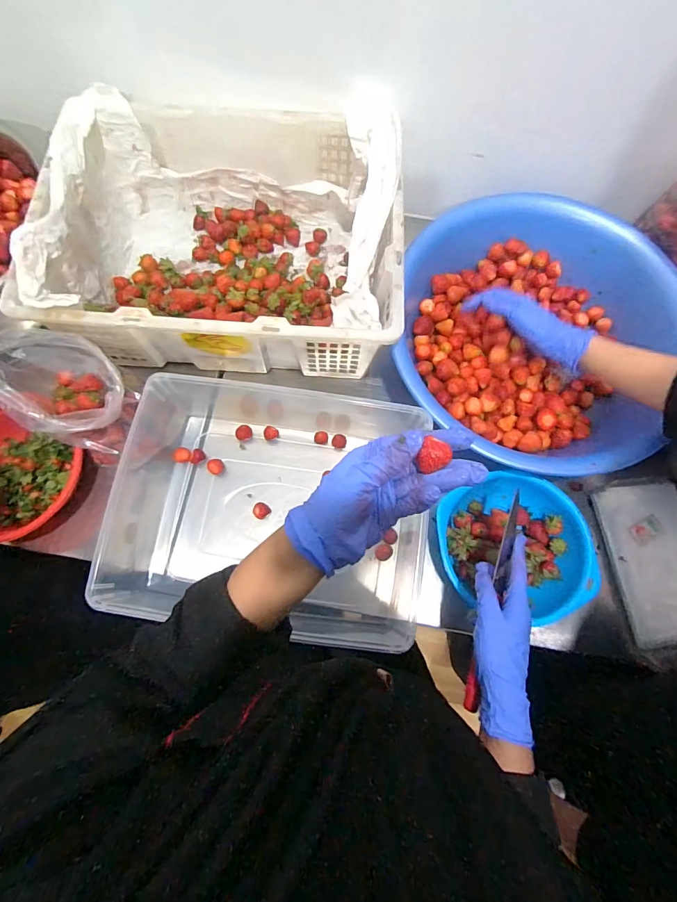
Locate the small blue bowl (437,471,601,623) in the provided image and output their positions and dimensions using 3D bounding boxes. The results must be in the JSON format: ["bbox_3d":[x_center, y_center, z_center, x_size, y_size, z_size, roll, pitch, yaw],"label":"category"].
[{"bbox_3d":[0.228,0.132,0.551,0.175,0.075,0.191,0,74,-1],"label":"small blue bowl"}]

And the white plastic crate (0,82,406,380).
[{"bbox_3d":[-0.152,-0.309,0.609,0.465,0.175,0.385,0,74,-1],"label":"white plastic crate"}]

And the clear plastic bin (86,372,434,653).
[{"bbox_3d":[-0.095,0.050,0.548,0.399,0.125,0.312,6,74,1],"label":"clear plastic bin"}]

